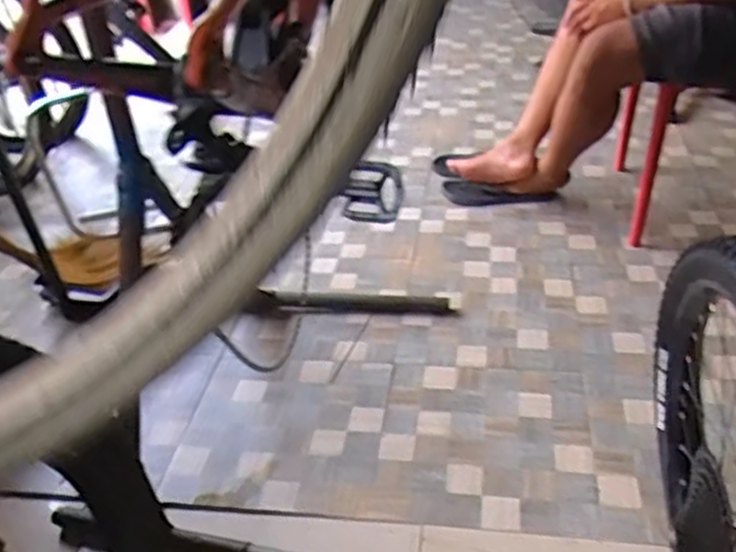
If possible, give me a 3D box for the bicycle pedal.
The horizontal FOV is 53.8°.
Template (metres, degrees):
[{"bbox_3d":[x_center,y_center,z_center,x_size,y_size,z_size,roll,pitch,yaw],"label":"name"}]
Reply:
[{"bbox_3d":[0.006,-0.127,1.104,0.096,0.100,0.028,0,36,7],"label":"bicycle pedal"}]

